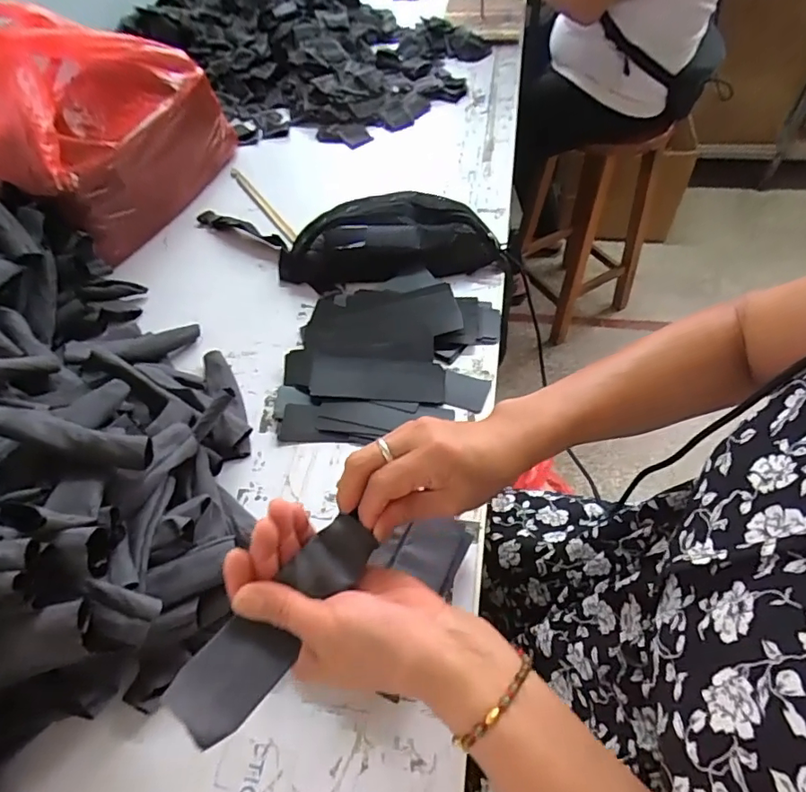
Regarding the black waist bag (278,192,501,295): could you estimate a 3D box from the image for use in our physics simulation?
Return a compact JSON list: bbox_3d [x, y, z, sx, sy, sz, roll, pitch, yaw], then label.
[{"bbox_3d":[-0.022,-0.215,0.716,0.299,0.077,0.132,5,55,8],"label":"black waist bag"}]

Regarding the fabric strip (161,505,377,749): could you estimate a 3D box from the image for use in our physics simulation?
[{"bbox_3d":[-0.071,0.129,0.308,0.042,0.011,0.139,36,59,14],"label":"fabric strip"}]

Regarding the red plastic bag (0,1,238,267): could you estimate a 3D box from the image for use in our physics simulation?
[{"bbox_3d":[-0.417,-0.384,0.743,0.174,0.275,0.331,10,56,12],"label":"red plastic bag"}]

